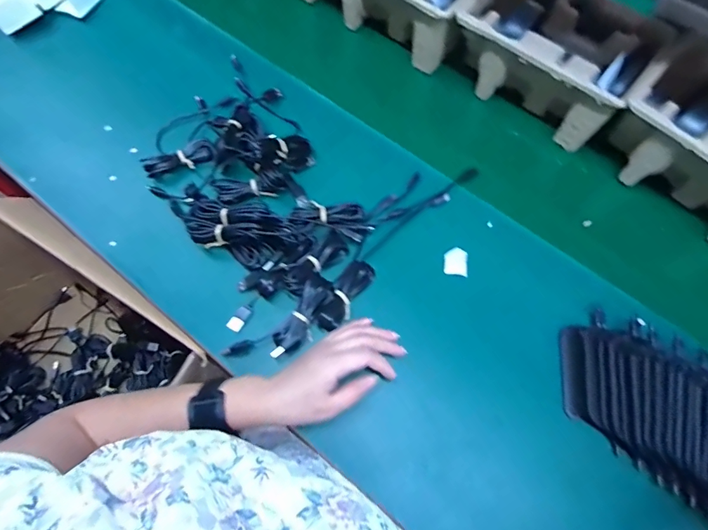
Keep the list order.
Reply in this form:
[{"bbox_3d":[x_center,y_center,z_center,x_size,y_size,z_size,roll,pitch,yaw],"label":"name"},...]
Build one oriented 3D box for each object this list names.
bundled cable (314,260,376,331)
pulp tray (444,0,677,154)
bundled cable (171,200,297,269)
[{"bbox_3d":[-0.010,0.032,0.468,0.032,0.019,0.088,32,72,9],"label":"bundled cable"},{"bbox_3d":[0.248,-0.270,0.543,0.227,0.106,0.144,35,73,11],"label":"pulp tray"},{"bbox_3d":[-0.144,-0.046,0.487,0.155,0.045,0.069,24,71,7],"label":"bundled cable"}]

